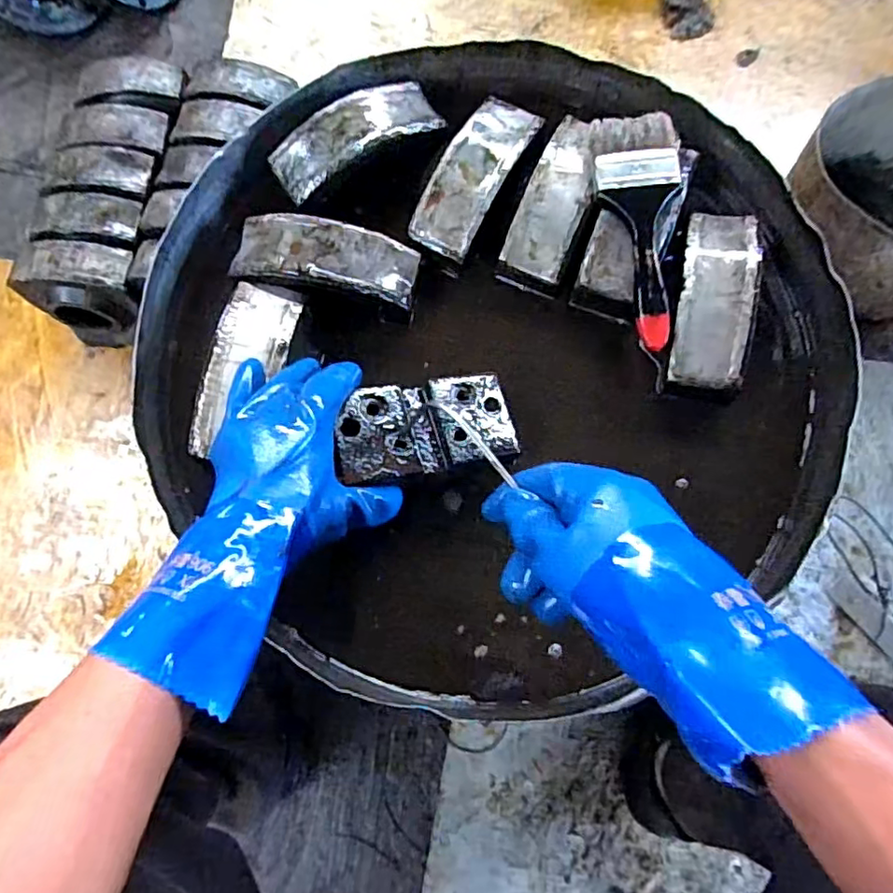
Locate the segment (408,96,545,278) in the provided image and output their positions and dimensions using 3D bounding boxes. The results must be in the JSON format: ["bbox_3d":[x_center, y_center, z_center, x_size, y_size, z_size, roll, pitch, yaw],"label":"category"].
[{"bbox_3d":[0.026,-0.245,0.555,0.061,0.054,0.160,29,79,9],"label":"segment"}]

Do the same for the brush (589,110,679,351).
[{"bbox_3d":[0.161,-0.181,0.492,0.065,0.026,0.198,-3,76,1],"label":"brush"}]

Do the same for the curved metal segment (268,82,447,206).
[{"bbox_3d":[-0.085,-0.285,0.543,0.155,0.025,0.061,-30,77,-6],"label":"curved metal segment"}]

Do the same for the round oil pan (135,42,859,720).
[{"bbox_3d":[0.036,-0.088,0.518,0.572,0.107,0.573,0,78,1],"label":"round oil pan"}]

